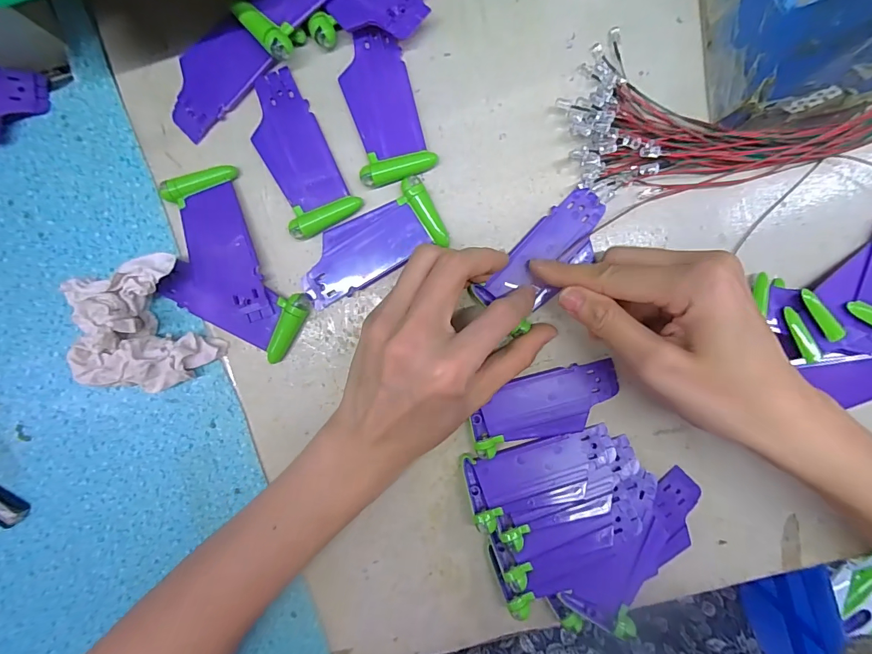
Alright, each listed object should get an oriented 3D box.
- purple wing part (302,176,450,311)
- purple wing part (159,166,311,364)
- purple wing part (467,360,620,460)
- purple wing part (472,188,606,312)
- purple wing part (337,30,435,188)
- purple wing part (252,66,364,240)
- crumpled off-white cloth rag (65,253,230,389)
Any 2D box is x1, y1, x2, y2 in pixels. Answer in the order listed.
[{"bbox_3d":[-0.040,-0.047,0.241,0.088,0.008,0.041,-28,93,4],"label":"purple wing part"},{"bbox_3d":[-0.126,-0.031,0.242,0.068,0.012,0.113,-29,93,4],"label":"purple wing part"},{"bbox_3d":[0.065,0.047,0.243,0.089,0.009,0.036,-15,94,3],"label":"purple wing part"},{"bbox_3d":[0.065,-0.040,0.240,0.087,0.005,0.035,-43,92,0],"label":"purple wing part"},{"bbox_3d":[-0.030,-0.126,0.235,0.040,0.010,0.084,-14,94,3],"label":"purple wing part"},{"bbox_3d":[-0.080,-0.100,0.236,0.040,0.008,0.092,-22,94,4],"label":"purple wing part"},{"bbox_3d":[-0.166,0.003,0.231,0.066,0.037,0.069,-18,94,4],"label":"crumpled off-white cloth rag"}]

